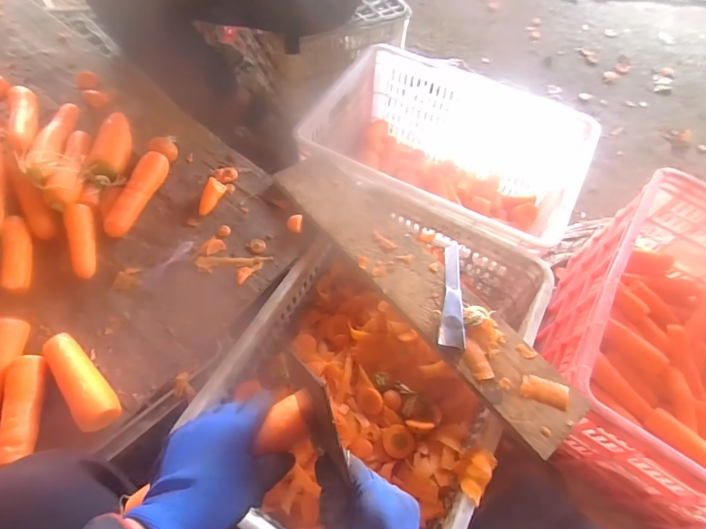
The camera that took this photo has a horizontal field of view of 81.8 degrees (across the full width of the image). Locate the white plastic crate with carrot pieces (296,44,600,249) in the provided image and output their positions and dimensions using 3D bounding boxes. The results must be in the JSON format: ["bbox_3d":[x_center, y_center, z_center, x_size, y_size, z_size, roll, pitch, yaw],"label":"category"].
[{"bbox_3d":[0.184,-0.201,0.894,0.503,0.276,0.384,29,63,12],"label":"white plastic crate with carrot pieces"}]

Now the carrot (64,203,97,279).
[{"bbox_3d":[-0.394,-0.036,0.590,0.036,0.024,0.115,-15,63,-11],"label":"carrot"}]

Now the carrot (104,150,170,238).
[{"bbox_3d":[-0.338,-0.111,0.637,0.037,0.032,0.152,16,61,5],"label":"carrot"}]

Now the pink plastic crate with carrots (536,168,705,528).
[{"bbox_3d":[0.558,0.151,0.716,0.356,0.294,0.505,30,64,13],"label":"pink plastic crate with carrots"}]

